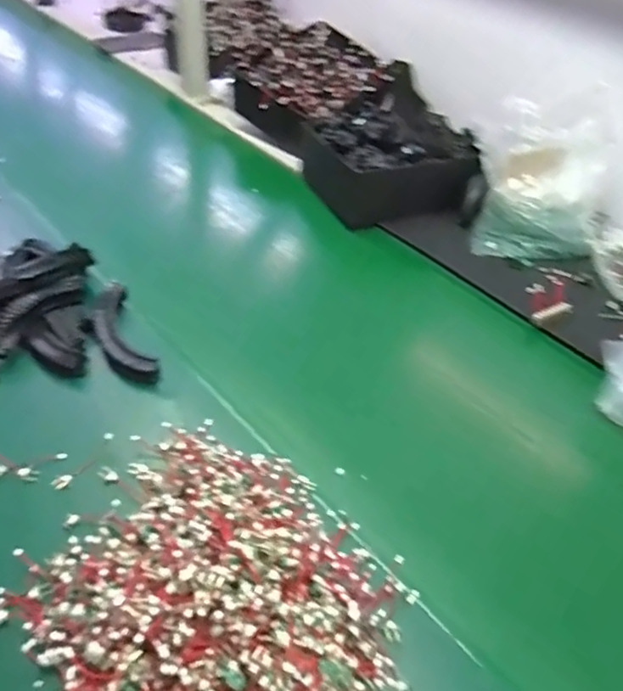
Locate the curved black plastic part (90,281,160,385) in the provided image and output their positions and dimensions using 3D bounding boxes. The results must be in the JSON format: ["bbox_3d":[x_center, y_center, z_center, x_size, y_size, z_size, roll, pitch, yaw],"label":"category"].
[{"bbox_3d":[-0.215,-0.013,0.649,0.049,0.019,0.154,-17,48,-22],"label":"curved black plastic part"}]

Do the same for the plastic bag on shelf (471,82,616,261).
[{"bbox_3d":[0.351,-0.257,0.876,0.192,0.151,0.239,8,44,2],"label":"plastic bag on shelf"}]

